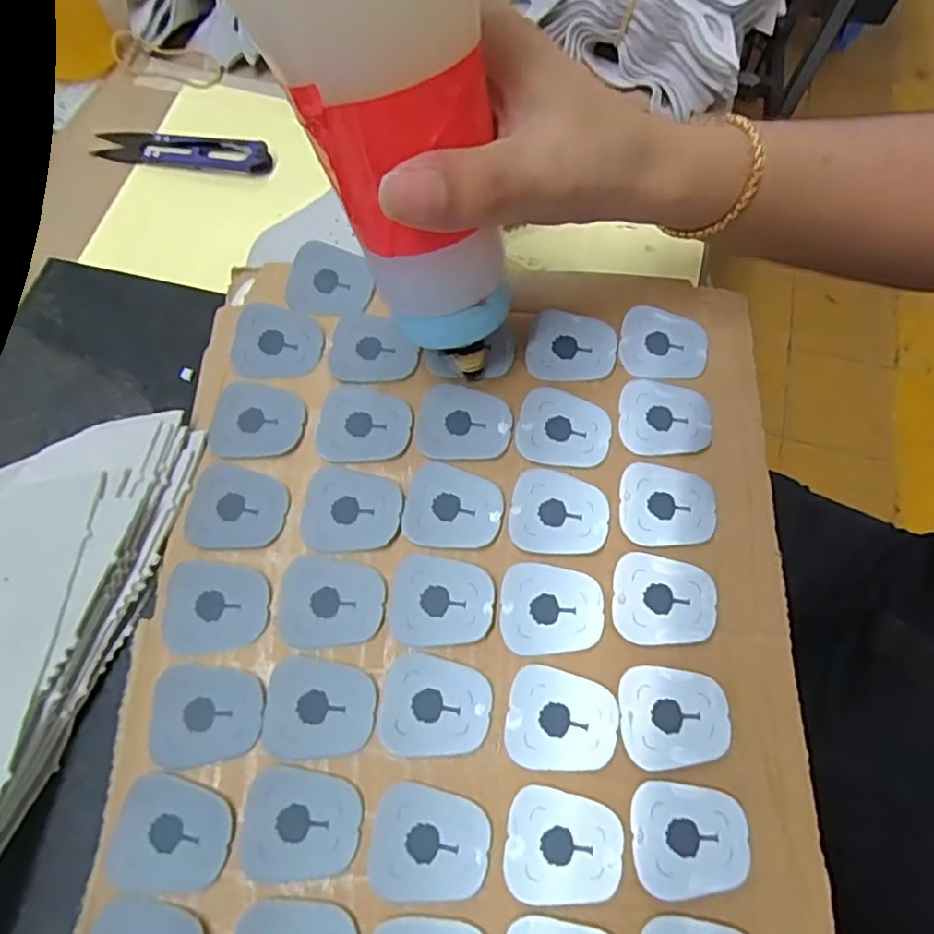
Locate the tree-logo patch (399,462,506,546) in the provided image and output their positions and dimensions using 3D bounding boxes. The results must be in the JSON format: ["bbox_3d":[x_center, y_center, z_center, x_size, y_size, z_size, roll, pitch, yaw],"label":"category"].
[{"bbox_3d":[-0.005,0.016,0.244,0.038,0.004,0.033,17,69,6],"label":"tree-logo patch"}]

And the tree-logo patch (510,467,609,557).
[{"bbox_3d":[0.037,0.018,0.244,0.038,0.004,0.033,11,69,3],"label":"tree-logo patch"}]

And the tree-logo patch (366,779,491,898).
[{"bbox_3d":[-0.013,0.124,0.204,0.039,0.004,0.032,6,68,2],"label":"tree-logo patch"}]

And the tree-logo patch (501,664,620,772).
[{"bbox_3d":[0.034,0.090,0.218,0.038,0.004,0.033,12,69,4],"label":"tree-logo patch"}]

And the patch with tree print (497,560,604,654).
[{"bbox_3d":[0.032,0.054,0.233,0.038,0.004,0.033,7,68,2],"label":"patch with tree print"}]

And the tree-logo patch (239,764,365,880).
[{"bbox_3d":[-0.056,0.120,0.206,0.038,0.004,0.032,9,69,3],"label":"tree-logo patch"}]

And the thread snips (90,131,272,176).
[{"bbox_3d":[-0.163,-0.180,0.351,0.102,0.008,0.021,10,69,3],"label":"thread snips"}]

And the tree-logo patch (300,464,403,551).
[{"bbox_3d":[-0.046,0.017,0.244,0.038,0.004,0.033,8,69,2],"label":"tree-logo patch"}]

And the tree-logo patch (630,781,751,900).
[{"bbox_3d":[0.075,0.125,0.208,0.038,0.004,0.032,0,68,1],"label":"tree-logo patch"}]

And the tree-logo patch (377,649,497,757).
[{"bbox_3d":[-0.011,0.085,0.219,0.039,0.004,0.032,9,69,3],"label":"tree-logo patch"}]

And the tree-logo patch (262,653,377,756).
[{"bbox_3d":[-0.053,0.086,0.220,0.038,0.004,0.031,3,66,1],"label":"tree-logo patch"}]

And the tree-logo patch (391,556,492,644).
[{"bbox_3d":[-0.010,0.050,0.232,0.038,0.004,0.032,6,68,2],"label":"tree-logo patch"}]

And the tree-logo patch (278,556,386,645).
[{"bbox_3d":[-0.052,0.050,0.233,0.039,0.004,0.032,3,68,0],"label":"tree-logo patch"}]

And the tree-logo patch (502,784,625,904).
[{"bbox_3d":[0.033,0.126,0.204,0.038,0.004,0.032,9,69,3],"label":"tree-logo patch"}]

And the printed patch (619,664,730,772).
[{"bbox_3d":[0.074,0.089,0.220,0.038,0.004,0.033,0,68,-1],"label":"printed patch"}]

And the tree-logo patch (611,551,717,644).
[{"bbox_3d":[0.075,0.050,0.235,0.038,0.004,0.033,8,69,2],"label":"tree-logo patch"}]

